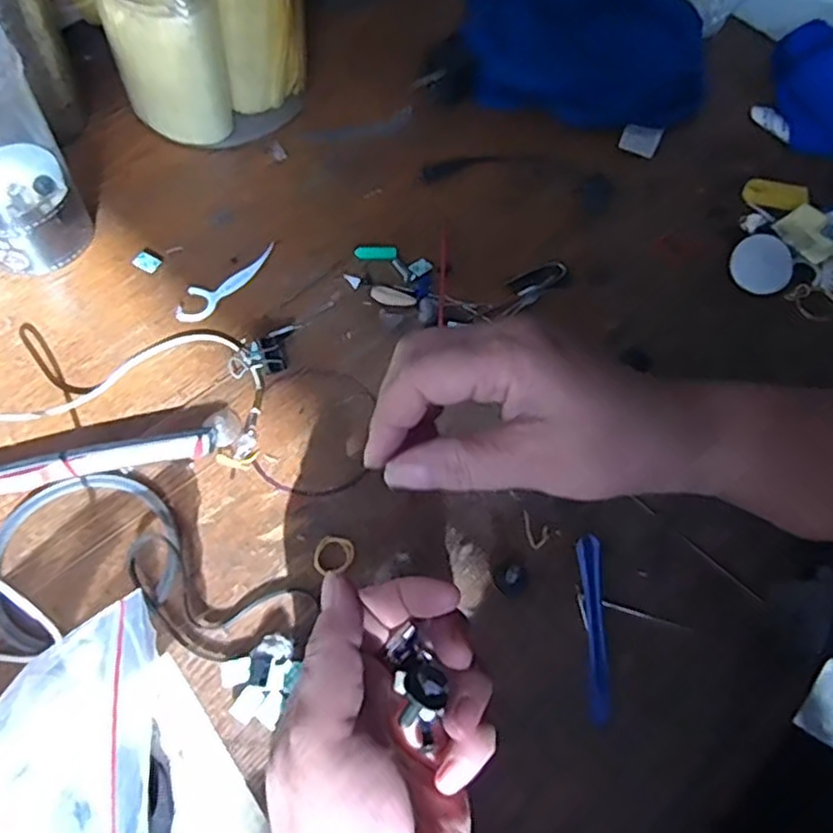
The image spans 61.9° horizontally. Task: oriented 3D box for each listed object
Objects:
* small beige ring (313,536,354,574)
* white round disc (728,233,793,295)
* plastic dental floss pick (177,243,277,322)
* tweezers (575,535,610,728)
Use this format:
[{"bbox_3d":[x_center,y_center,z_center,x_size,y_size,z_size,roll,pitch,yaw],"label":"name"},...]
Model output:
[{"bbox_3d":[-0.040,0.066,0.335,0.020,0.006,0.020,8,62,1],"label":"small beige ring"},{"bbox_3d":[0.214,-0.094,0.431,0.037,0.005,0.037,-1,82,6],"label":"white round disc"},{"bbox_3d":[-0.112,-0.081,0.409,0.021,0.004,0.073,35,66,14],"label":"plastic dental floss pick"},{"bbox_3d":[0.082,0.097,0.322,0.011,0.009,0.083,2,62,-2],"label":"tweezers"}]

